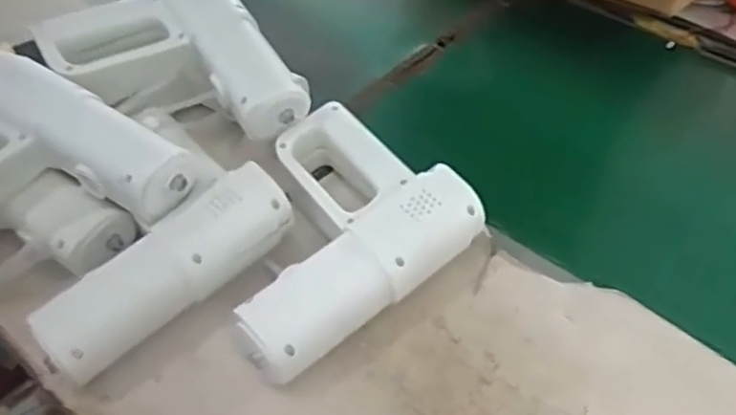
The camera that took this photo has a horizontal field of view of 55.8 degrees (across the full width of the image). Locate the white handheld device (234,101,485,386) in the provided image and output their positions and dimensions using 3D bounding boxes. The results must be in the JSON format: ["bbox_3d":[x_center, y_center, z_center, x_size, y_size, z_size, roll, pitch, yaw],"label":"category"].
[{"bbox_3d":[-0.041,0.020,0.575,0.210,0.069,0.183,-33,55,-26],"label":"white handheld device"}]

